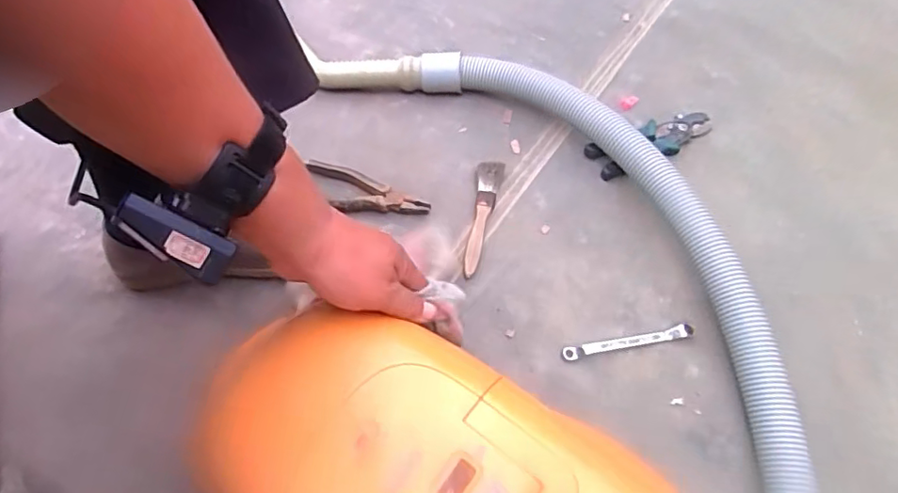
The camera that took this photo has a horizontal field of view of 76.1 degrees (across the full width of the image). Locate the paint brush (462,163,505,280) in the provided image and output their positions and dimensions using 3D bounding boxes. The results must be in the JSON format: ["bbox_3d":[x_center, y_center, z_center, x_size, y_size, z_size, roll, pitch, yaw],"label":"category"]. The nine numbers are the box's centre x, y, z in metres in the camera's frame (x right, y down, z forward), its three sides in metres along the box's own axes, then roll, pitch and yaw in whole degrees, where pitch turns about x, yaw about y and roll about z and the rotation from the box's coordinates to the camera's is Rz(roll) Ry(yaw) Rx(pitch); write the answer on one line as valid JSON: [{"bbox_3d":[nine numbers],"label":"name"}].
[{"bbox_3d":[0.039,-0.032,0.656,0.030,0.016,0.149,7,61,5],"label":"paint brush"}]

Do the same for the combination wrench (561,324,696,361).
[{"bbox_3d":[0.183,0.096,0.584,0.136,0.014,0.013,-11,61,-5],"label":"combination wrench"}]

